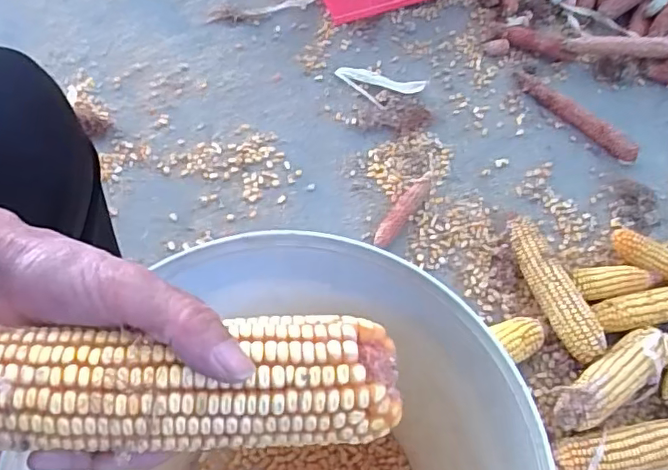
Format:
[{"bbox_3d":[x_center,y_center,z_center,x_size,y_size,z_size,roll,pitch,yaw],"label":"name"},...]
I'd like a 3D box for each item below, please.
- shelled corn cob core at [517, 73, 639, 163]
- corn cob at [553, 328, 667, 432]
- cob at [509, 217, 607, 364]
[{"bbox_3d":[0.367,-0.183,0.852,0.209,0.026,0.032,41,68,19],"label":"shelled corn cob core"},{"bbox_3d":[0.328,0.165,0.646,0.169,0.044,0.058,-33,67,-18],"label":"corn cob"},{"bbox_3d":[0.270,0.066,0.707,0.047,0.049,0.200,-16,63,-10],"label":"cob"}]

